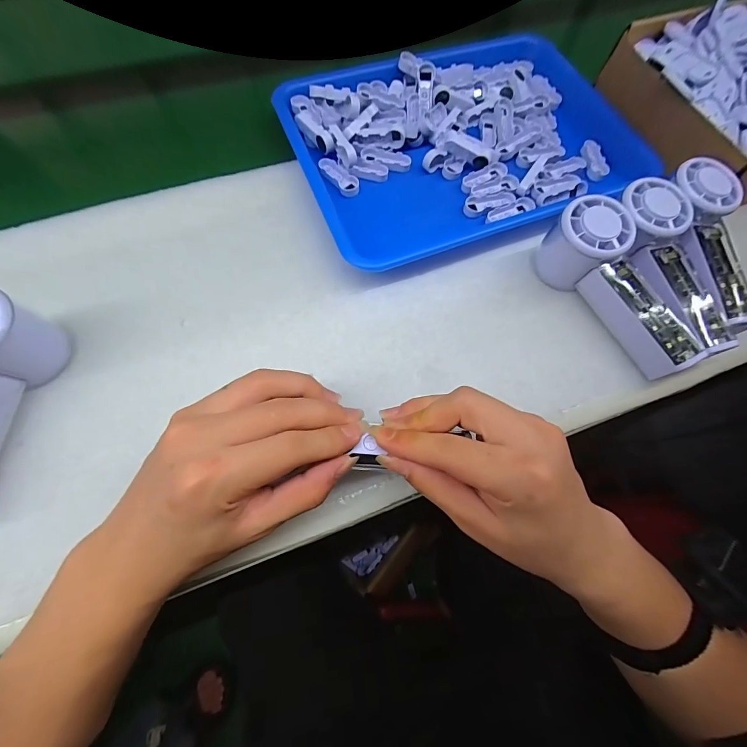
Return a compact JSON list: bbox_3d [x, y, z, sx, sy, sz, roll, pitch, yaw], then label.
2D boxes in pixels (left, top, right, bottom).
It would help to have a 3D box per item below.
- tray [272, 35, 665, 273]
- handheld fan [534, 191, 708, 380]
[{"bbox_3d":[0.090,-0.247,0.367,0.339,0.033,0.237,-23,72,-11],"label":"tray"},{"bbox_3d":[0.205,-0.073,0.292,0.053,0.058,0.149,-31,74,-14],"label":"handheld fan"}]

